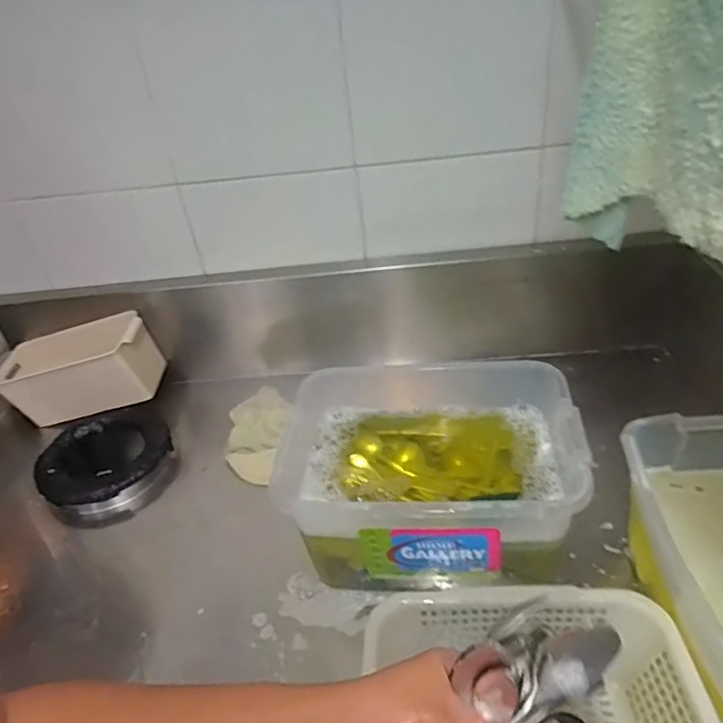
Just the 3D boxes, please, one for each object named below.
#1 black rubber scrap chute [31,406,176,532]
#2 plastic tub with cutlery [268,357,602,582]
[{"bbox_3d":[-0.439,0.172,0.957,0.208,0.068,0.208,-22,38,-19],"label":"black rubber scrap chute"},{"bbox_3d":[0.090,0.142,0.718,0.365,0.165,0.250,-4,36,5],"label":"plastic tub with cutlery"}]

